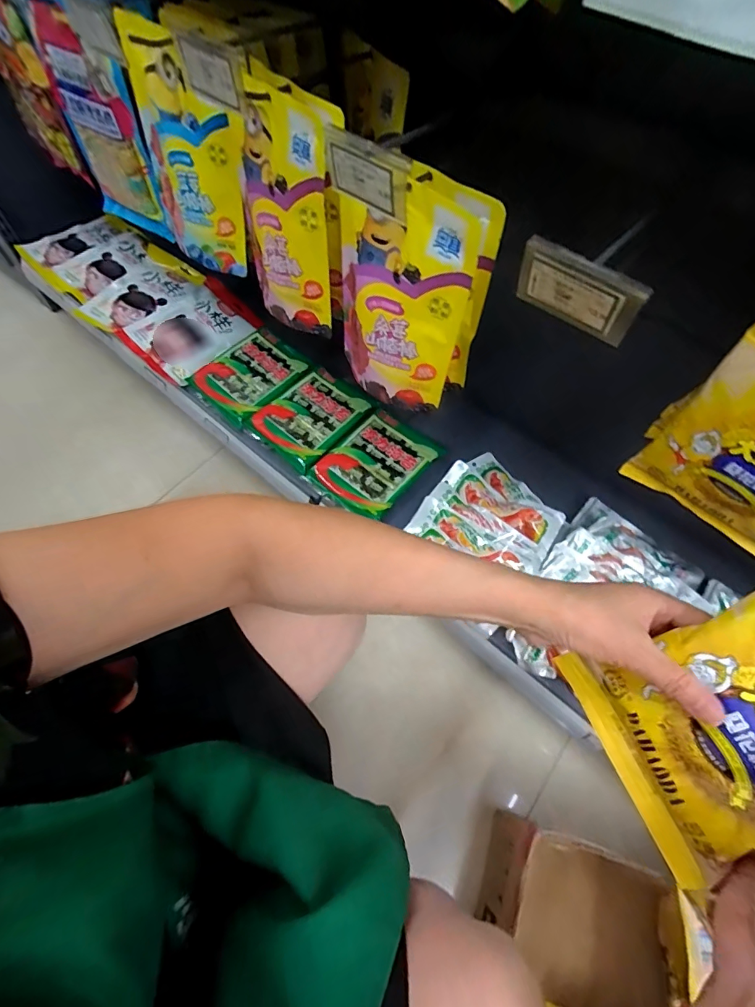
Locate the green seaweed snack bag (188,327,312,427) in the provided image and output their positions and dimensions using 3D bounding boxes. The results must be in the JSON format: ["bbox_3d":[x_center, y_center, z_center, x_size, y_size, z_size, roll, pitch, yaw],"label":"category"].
[{"bbox_3d":[-0.220,-0.229,0.772,0.132,0.014,0.168,38,67,17],"label":"green seaweed snack bag"}]

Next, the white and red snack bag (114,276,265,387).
[{"bbox_3d":[-0.341,-0.322,0.813,0.197,0.030,0.163,-40,69,-20],"label":"white and red snack bag"}]

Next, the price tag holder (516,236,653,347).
[{"bbox_3d":[0.132,-0.140,0.297,0.081,0.046,0.011,39,67,18],"label":"price tag holder"}]

